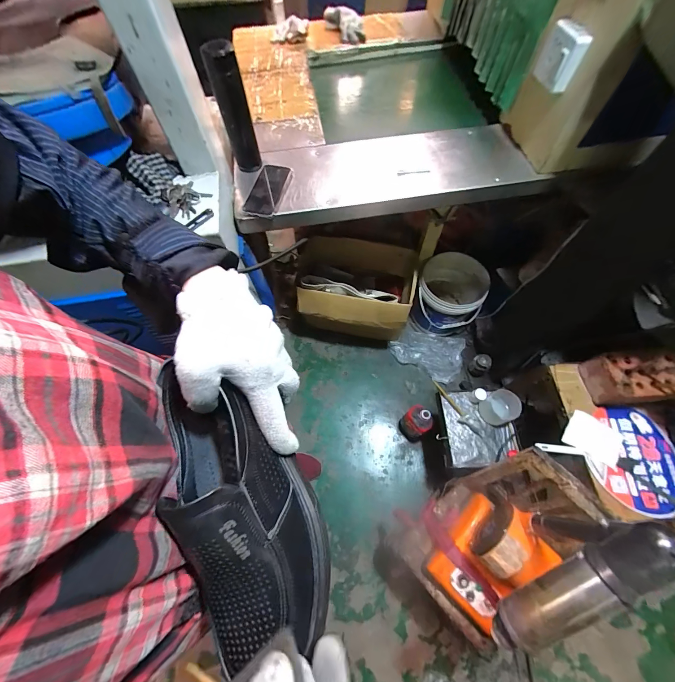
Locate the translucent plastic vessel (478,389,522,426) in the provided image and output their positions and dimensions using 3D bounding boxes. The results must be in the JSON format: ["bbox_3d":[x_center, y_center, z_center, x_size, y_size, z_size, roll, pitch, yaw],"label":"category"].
[{"bbox_3d":[0.508,0.208,0.957,0.093,0.082,0.093,-1,65,1],"label":"translucent plastic vessel"}]

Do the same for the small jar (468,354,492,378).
[{"bbox_3d":[0.579,0.104,1.248,0.061,0.124,0.070,-33,68,-13],"label":"small jar"}]

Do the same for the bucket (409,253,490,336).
[{"bbox_3d":[0.473,-0.188,1.314,0.258,0.254,0.248,-1,65,1],"label":"bucket"}]

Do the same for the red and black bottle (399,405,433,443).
[{"bbox_3d":[0.290,0.301,1.116,0.081,0.232,0.103,-39,70,-16],"label":"red and black bottle"}]

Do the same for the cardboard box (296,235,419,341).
[{"bbox_3d":[0.058,-0.215,1.234,0.473,0.259,0.326,9,65,5],"label":"cardboard box"}]

